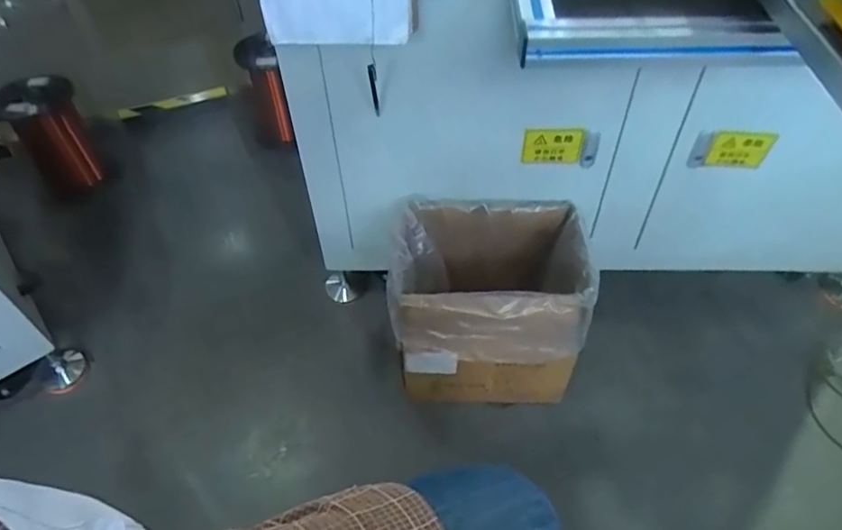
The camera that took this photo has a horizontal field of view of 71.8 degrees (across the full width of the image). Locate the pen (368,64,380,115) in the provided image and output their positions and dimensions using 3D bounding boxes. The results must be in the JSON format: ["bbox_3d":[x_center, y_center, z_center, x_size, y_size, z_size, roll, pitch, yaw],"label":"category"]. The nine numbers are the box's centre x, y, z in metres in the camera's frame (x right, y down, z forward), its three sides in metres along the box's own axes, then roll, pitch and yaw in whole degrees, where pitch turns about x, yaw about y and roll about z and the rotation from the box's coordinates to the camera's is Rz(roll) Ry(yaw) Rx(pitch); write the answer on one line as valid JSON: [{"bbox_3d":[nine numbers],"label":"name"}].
[{"bbox_3d":[-0.073,-0.277,0.924,0.012,0.143,0.008,-5,76,-1],"label":"pen"}]

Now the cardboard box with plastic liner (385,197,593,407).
[{"bbox_3d":[0.133,0.080,1.175,0.350,0.308,0.268,0,50,3],"label":"cardboard box with plastic liner"}]

